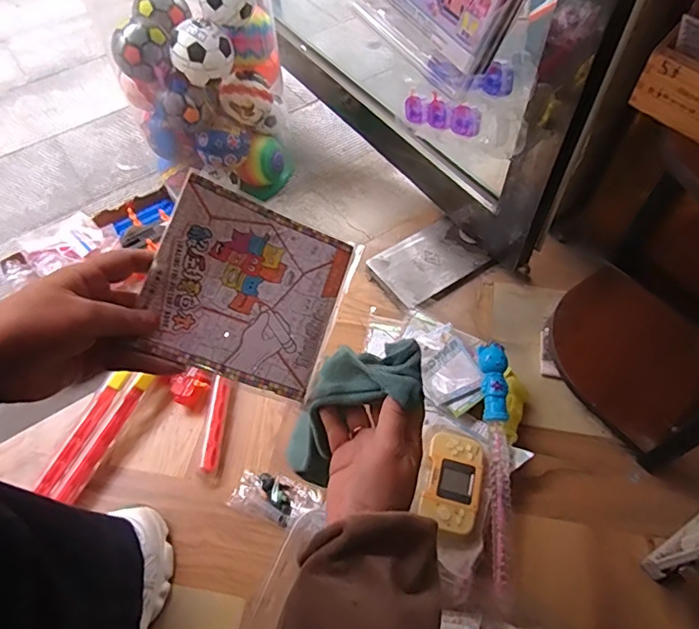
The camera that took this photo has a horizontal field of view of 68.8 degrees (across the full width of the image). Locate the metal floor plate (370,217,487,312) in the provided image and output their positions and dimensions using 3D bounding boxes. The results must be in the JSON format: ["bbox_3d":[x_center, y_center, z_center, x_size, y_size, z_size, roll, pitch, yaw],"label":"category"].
[{"bbox_3d":[0.144,-0.098,0.940,0.187,0.019,0.136,-31,61,-18],"label":"metal floor plate"}]

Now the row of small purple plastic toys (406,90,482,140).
[{"bbox_3d":[0.149,-0.328,0.834,0.024,0.047,0.181,-30,40,-17],"label":"row of small purple plastic toys"}]

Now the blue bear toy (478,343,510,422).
[{"bbox_3d":[0.206,0.096,0.724,0.037,0.032,0.108,1,57,2],"label":"blue bear toy"}]

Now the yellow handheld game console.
[{"bbox_3d":[0.138,0.223,0.681,0.071,0.025,0.127,12,58,9],"label":"yellow handheld game console"}]

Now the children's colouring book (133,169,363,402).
[{"bbox_3d":[-0.077,-0.019,0.403,0.147,0.008,0.138,23,79,-16],"label":"children's colouring book"}]

